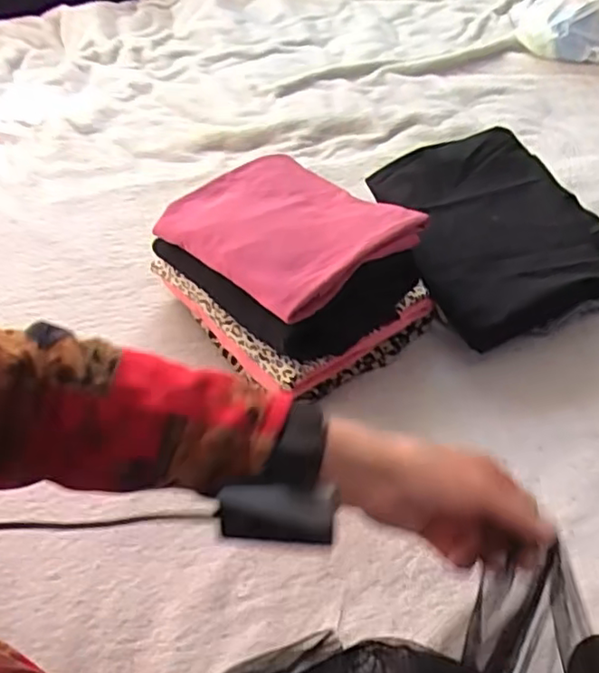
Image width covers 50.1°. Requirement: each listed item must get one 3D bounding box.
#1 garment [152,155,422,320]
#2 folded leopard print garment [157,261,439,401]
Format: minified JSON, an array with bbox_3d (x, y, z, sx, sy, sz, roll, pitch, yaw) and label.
[{"bbox_3d":[-0.018,-0.119,0.658,0.181,0.035,0.227,-37,56,-25],"label":"garment"},{"bbox_3d":[-0.003,-0.049,0.719,0.198,0.067,0.246,-33,54,-23],"label":"folded leopard print garment"}]

